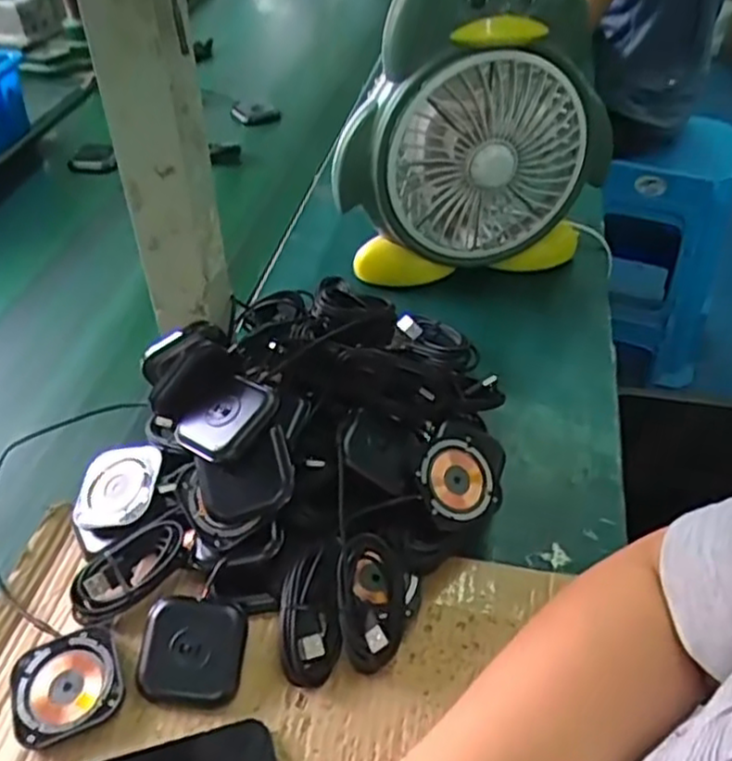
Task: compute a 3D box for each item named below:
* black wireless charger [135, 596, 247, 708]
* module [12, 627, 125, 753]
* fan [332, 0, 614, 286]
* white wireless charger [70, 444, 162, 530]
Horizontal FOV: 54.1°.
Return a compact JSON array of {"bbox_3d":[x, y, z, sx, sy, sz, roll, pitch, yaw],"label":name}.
[{"bbox_3d":[-0.103,0.157,0.420,0.059,0.021,0.055,3,44,-1],"label":"black wireless charger"},{"bbox_3d":[-0.171,0.173,0.408,0.057,0.007,0.057,-17,48,-20],"label":"module"},{"bbox_3d":[0.104,-0.230,0.641,0.260,0.275,0.105,-8,45,-12],"label":"fan"},{"bbox_3d":[-0.171,0.072,0.493,0.067,0.004,0.060,-7,54,24],"label":"white wireless charger"}]

